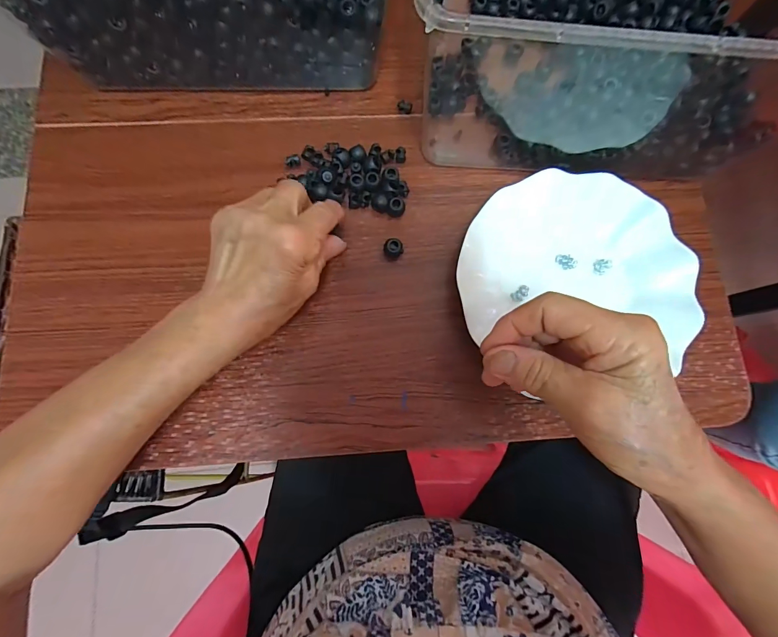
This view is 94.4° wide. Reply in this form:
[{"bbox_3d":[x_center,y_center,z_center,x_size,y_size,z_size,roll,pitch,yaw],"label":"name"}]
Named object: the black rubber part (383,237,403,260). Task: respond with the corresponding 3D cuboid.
[{"bbox_3d":[0.004,-0.057,0.297,0.015,0.017,0.013,-31,83,-7],"label":"black rubber part"}]

